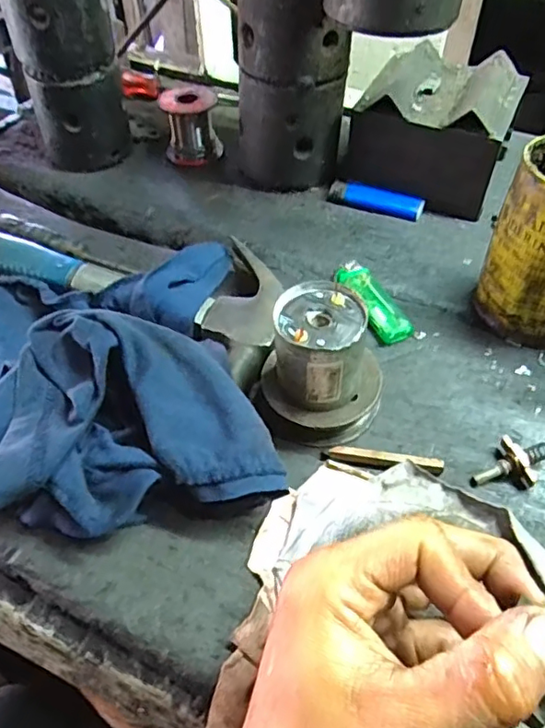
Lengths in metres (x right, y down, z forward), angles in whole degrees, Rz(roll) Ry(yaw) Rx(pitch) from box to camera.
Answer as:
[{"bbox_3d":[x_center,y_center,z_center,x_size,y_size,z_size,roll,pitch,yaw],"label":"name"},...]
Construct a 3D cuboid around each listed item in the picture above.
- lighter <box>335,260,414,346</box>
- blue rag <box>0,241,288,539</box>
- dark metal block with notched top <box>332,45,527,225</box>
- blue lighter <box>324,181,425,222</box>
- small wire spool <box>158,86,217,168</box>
[{"bbox_3d":[0.070,-0.045,0.413,0.026,0.011,0.077,-19,51,-14],"label":"lighter"},{"bbox_3d":[-0.121,0.003,0.344,0.212,0.068,0.204,-10,50,-6],"label":"blue rag"},{"bbox_3d":[0.138,-0.202,0.497,0.126,0.085,0.117,19,53,18],"label":"dark metal block with notched top"},{"bbox_3d":[0.087,-0.140,0.494,0.080,0.011,0.022,18,52,17],"label":"blue lighter"},{"bbox_3d":[-0.076,-0.222,0.540,0.048,0.057,0.043,-34,56,-25],"label":"small wire spool"}]

